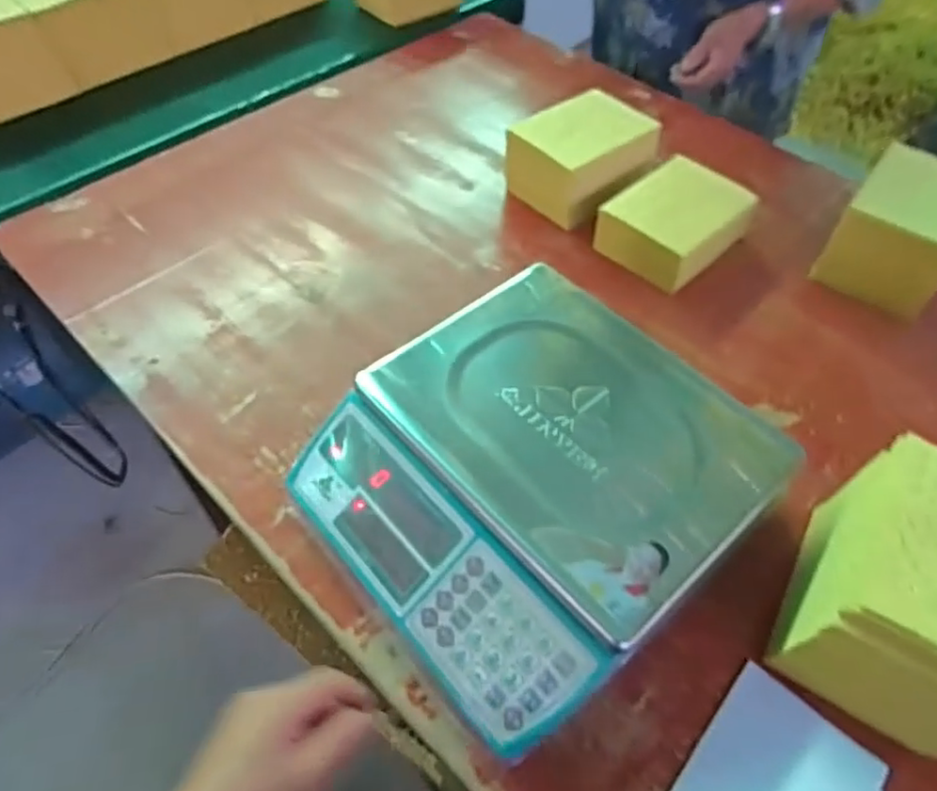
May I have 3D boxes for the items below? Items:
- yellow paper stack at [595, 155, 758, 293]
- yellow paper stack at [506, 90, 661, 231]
[{"bbox_3d":[0.251,-0.210,0.772,0.126,0.069,0.171,38,62,24],"label":"yellow paper stack"},{"bbox_3d":[0.143,-0.304,0.818,0.162,0.082,0.128,-33,61,-22],"label":"yellow paper stack"}]

